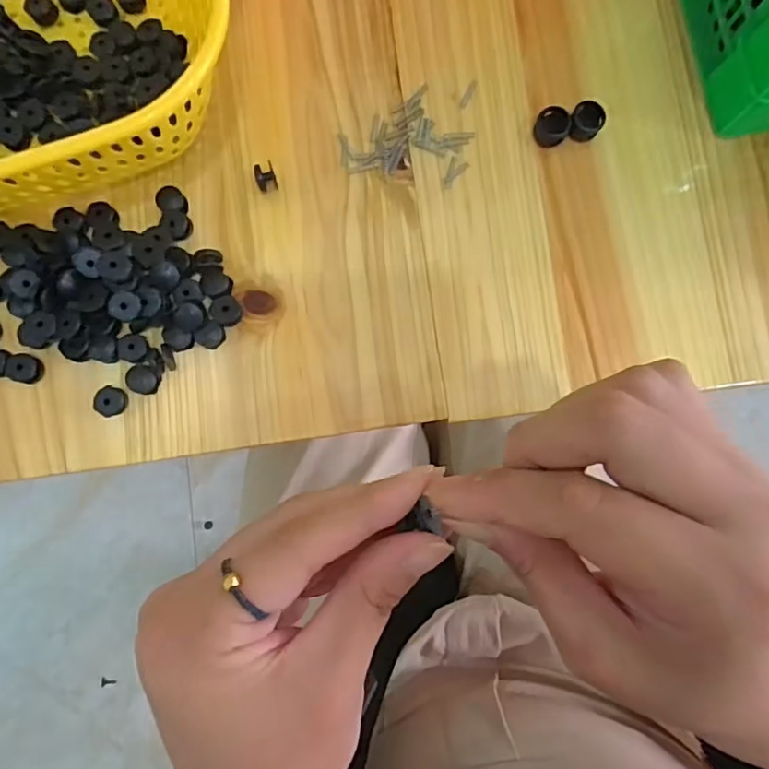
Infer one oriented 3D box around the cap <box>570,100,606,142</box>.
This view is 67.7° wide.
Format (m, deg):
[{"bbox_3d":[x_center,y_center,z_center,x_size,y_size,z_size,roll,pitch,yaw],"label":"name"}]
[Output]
[{"bbox_3d":[0.102,-0.132,0.288,0.016,0.010,0.016,0,83,-2],"label":"cap"}]

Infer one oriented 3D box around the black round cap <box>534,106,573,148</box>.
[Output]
[{"bbox_3d":[0.084,-0.129,0.288,0.017,0.010,0.016,0,83,-2],"label":"black round cap"}]

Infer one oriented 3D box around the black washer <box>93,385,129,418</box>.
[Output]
[{"bbox_3d":[-0.126,0.008,0.266,0.013,0.011,0.014,15,83,0],"label":"black washer"}]

